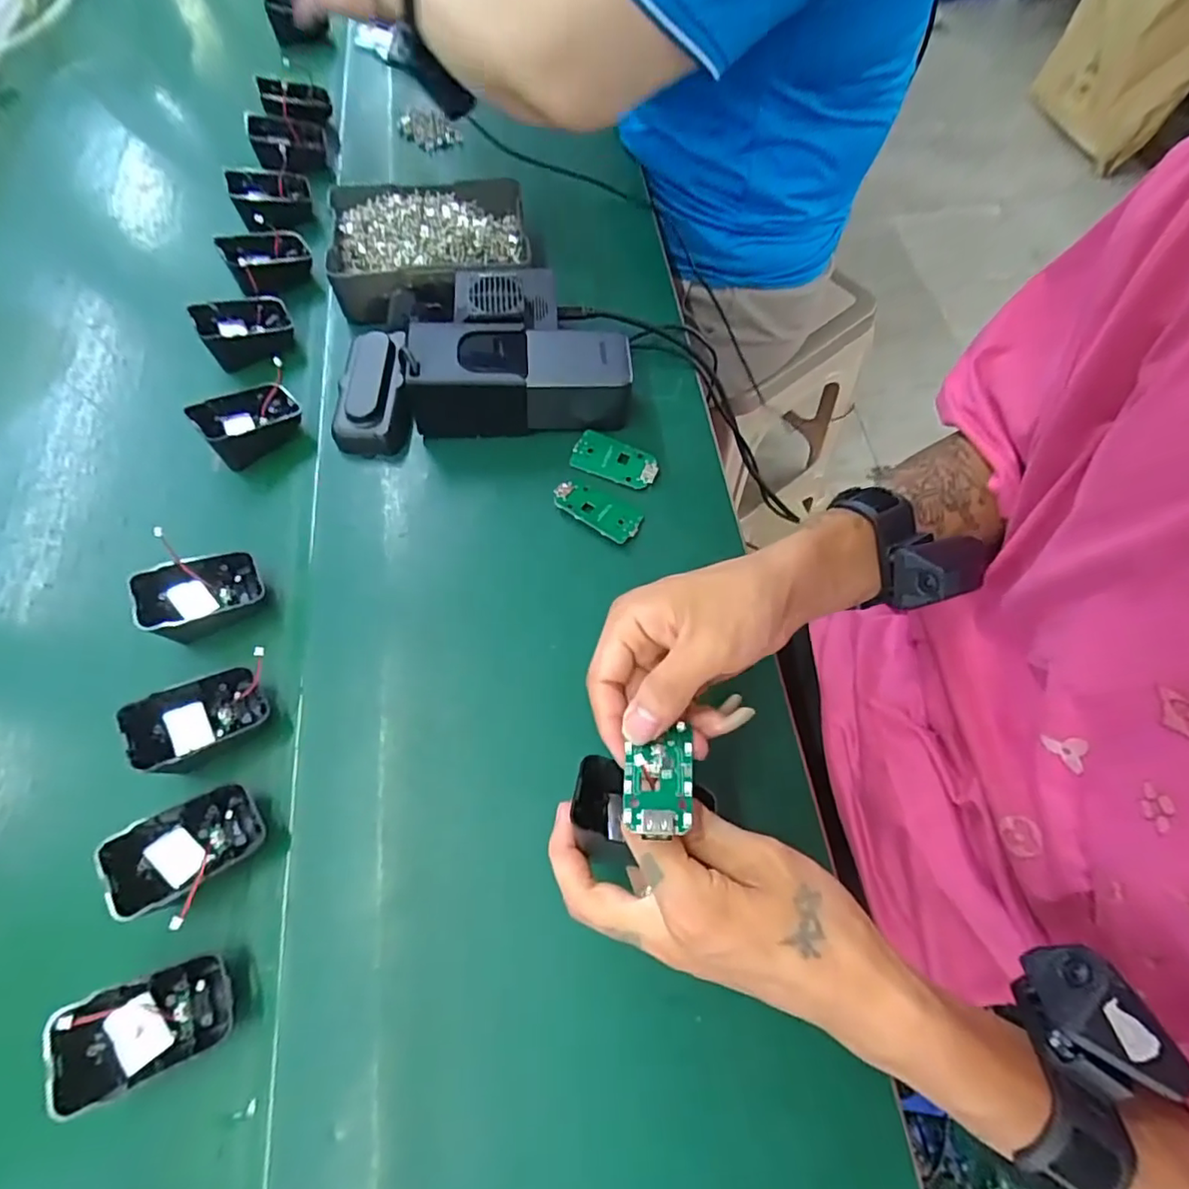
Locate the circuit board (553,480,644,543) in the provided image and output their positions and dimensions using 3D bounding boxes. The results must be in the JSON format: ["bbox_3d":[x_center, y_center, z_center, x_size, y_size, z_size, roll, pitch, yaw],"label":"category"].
[{"bbox_3d":[0.002,-0.060,0.420,0.062,0.004,0.029,31,64,8],"label":"circuit board"}]

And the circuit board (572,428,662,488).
[{"bbox_3d":[0.015,-0.099,0.439,0.064,0.007,0.031,22,68,11],"label":"circuit board"}]

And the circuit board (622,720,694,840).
[{"bbox_3d":[0.029,0.081,0.266,0.030,0.006,0.055,0,35,7],"label":"circuit board"}]

